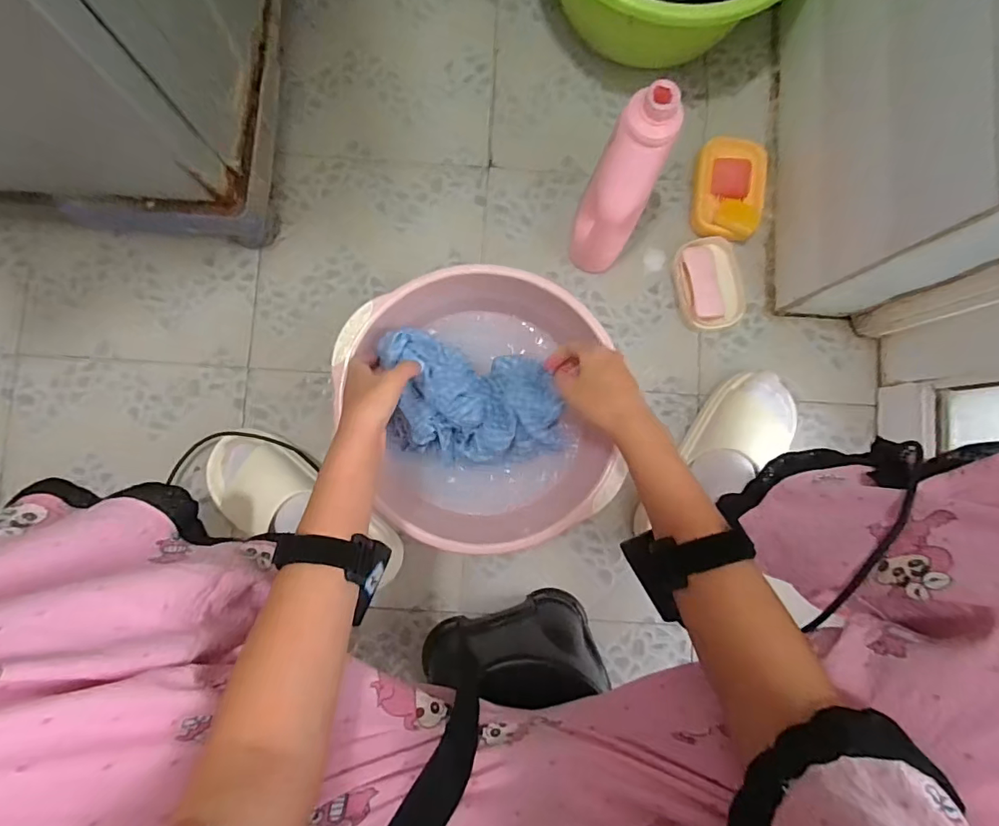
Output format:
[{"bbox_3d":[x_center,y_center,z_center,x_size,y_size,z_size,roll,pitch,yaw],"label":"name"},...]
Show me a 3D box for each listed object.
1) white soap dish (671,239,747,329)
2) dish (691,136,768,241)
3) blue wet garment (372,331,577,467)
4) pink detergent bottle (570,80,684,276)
[{"bbox_3d":[0.281,-0.172,0.645,0.089,0.021,0.118,-8,85,0],"label":"white soap dish"},{"bbox_3d":[0.311,-0.301,0.651,0.090,0.019,0.138,6,85,1],"label":"dish"},{"bbox_3d":[-0.033,-0.008,0.554,0.220,0.088,0.130,12,85,1],"label":"blue wet garment"},{"bbox_3d":[0.134,-0.245,0.539,0.069,0.213,0.053,23,61,2],"label":"pink detergent bottle"}]

